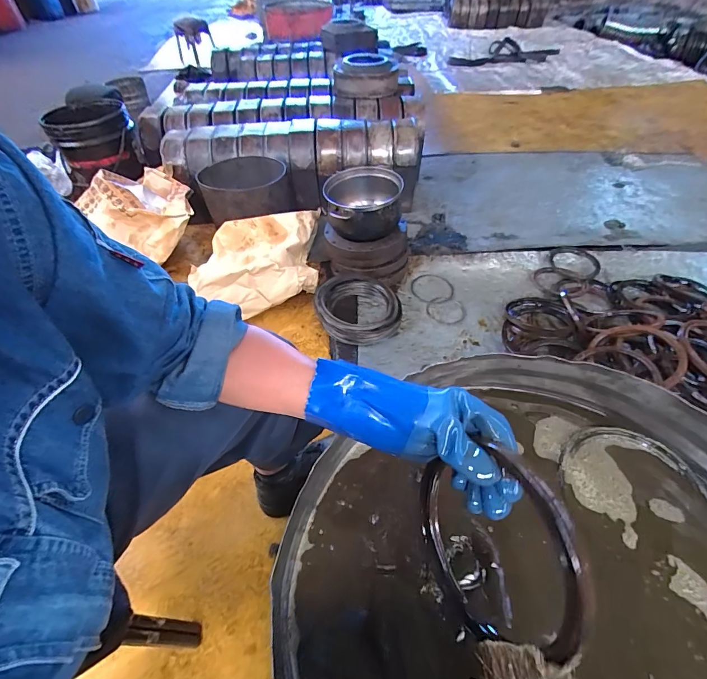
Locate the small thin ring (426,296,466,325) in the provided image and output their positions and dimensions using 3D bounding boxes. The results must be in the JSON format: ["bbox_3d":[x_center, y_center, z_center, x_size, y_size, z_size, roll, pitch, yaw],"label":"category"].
[{"bbox_3d":[0.268,-0.083,1.078,0.111,0.009,0.112,2,50,-2],"label":"small thin ring"}]

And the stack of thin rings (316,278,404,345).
[{"bbox_3d":[0.009,-0.070,0.982,0.227,0.067,0.221,9,50,3],"label":"stack of thin rings"}]

